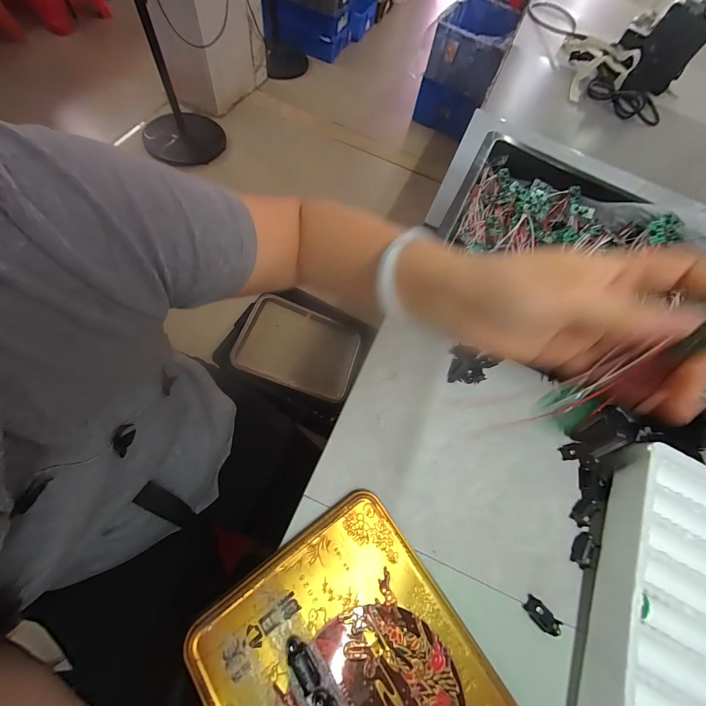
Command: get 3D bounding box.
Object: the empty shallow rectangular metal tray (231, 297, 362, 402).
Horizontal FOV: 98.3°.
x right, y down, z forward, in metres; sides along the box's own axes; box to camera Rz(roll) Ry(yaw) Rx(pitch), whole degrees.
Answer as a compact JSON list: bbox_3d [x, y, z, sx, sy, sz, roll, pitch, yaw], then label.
[{"bbox_3d":[-0.173,-0.020,0.934,0.338,0.064,0.253,19,64,0],"label":"empty shallow rectangular metal tray"}]

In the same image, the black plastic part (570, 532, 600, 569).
[{"bbox_3d":[0.244,0.207,0.321,0.017,0.009,0.034,38,66,9],"label":"black plastic part"}]

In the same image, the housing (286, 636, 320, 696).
[{"bbox_3d":[-0.039,0.245,0.240,0.013,0.014,0.035,-30,74,-20],"label":"housing"}]

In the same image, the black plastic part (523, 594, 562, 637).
[{"bbox_3d":[0.181,0.251,0.289,0.018,0.012,0.032,-40,77,-22],"label":"black plastic part"}]

